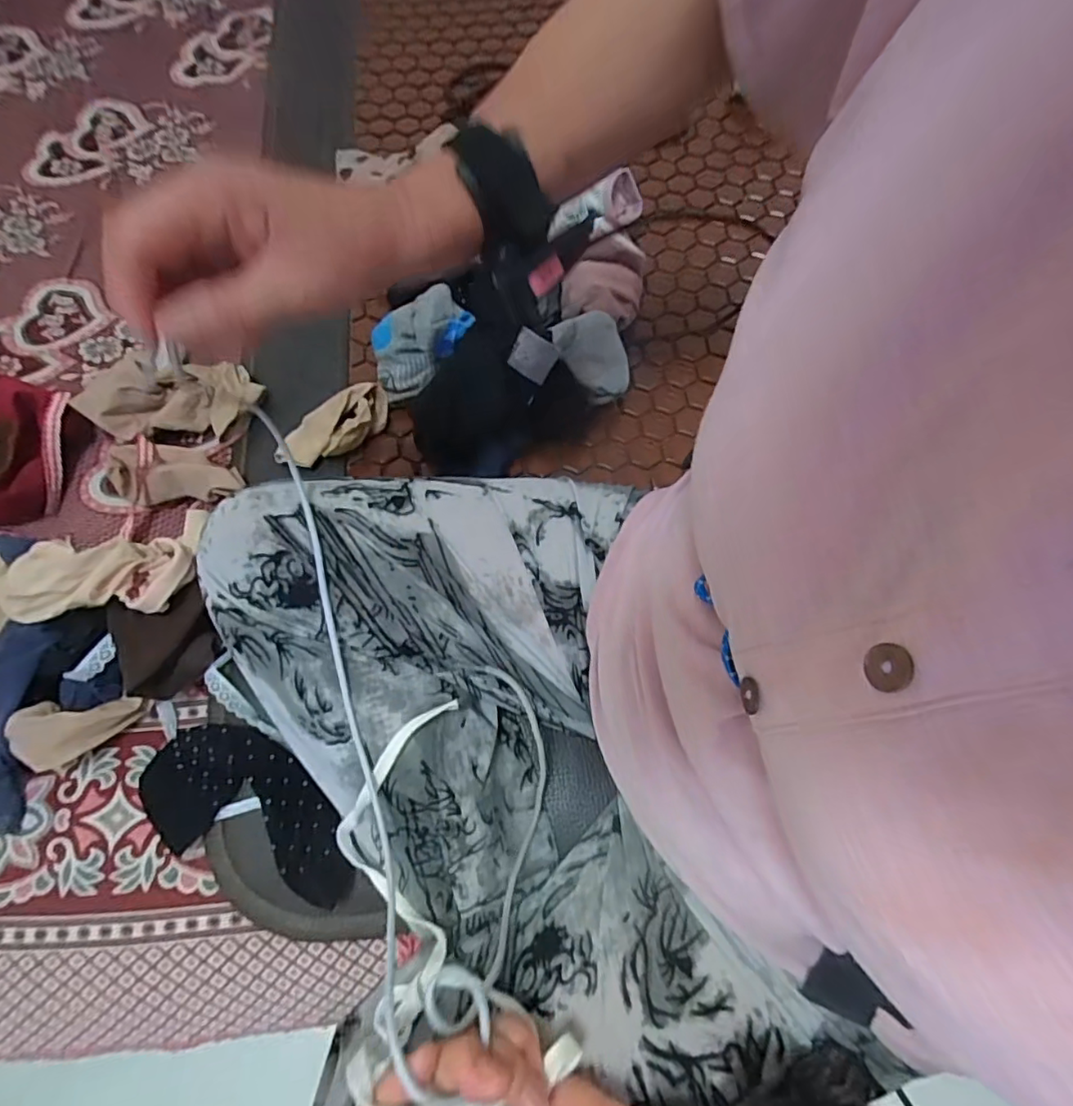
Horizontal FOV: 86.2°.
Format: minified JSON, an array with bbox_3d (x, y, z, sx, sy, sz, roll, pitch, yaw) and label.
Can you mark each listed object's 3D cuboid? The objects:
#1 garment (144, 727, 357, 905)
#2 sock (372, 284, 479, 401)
[{"bbox_3d":[-0.220,0.185,0.426,0.190,0.051,0.101,14,71,7],"label":"garment"},{"bbox_3d":[-0.110,-0.202,0.535,0.101,0.081,0.074,-24,71,-7],"label":"sock"}]

